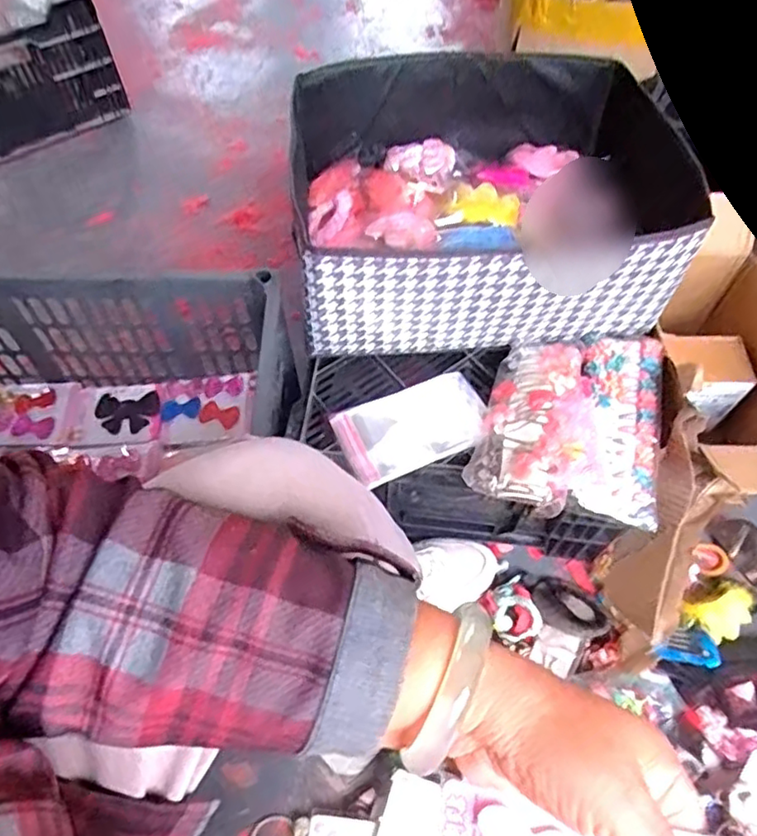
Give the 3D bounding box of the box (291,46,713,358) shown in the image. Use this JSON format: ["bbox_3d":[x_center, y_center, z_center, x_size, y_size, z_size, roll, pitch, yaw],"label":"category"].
[{"bbox_3d":[0.136,-0.251,0.728,0.448,0.165,0.333,-2,58,-1],"label":"box"}]

